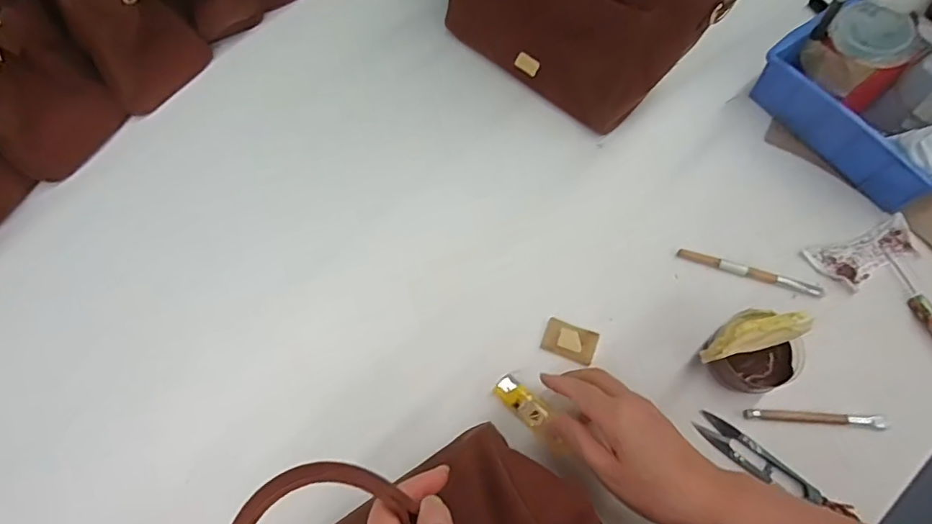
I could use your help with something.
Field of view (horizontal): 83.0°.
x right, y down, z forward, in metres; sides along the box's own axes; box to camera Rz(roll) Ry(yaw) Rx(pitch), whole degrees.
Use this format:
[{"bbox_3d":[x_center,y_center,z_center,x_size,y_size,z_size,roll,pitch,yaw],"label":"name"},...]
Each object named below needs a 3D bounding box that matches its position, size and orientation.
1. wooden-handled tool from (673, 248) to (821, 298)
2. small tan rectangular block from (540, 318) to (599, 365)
[{"bbox_3d":[0.264,0.009,0.490,0.128,0.009,0.011,17,69,8],"label":"wooden-handled tool"},{"bbox_3d":[0.094,0.072,0.475,0.046,0.006,0.032,19,70,11],"label":"small tan rectangular block"}]

